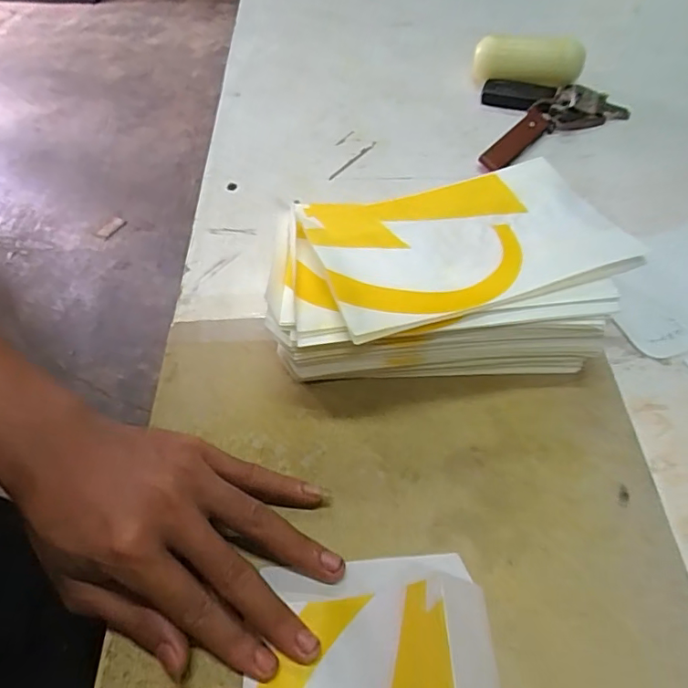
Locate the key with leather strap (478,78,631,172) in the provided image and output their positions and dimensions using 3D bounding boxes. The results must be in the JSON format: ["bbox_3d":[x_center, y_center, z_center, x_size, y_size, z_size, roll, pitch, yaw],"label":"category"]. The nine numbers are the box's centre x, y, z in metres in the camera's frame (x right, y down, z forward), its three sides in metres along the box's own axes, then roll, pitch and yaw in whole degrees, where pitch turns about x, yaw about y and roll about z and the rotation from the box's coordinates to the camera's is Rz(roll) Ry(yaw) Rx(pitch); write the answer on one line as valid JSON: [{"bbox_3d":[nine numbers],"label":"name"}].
[{"bbox_3d":[0.160,-0.208,0.465,0.140,0.025,0.094,-26,57,-13],"label":"key with leather strap"}]

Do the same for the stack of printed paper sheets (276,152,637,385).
[{"bbox_3d":[0.057,-0.043,0.331,0.199,0.068,0.131,-7,55,0],"label":"stack of printed paper sheets"}]

